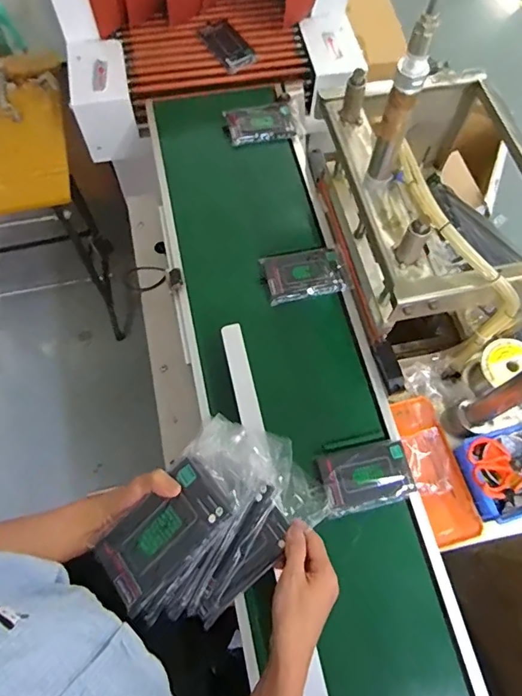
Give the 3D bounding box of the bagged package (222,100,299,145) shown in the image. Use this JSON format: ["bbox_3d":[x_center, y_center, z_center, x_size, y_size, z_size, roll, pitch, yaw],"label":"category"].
[{"bbox_3d":[-0.004,-0.473,1.000,0.144,0.026,0.106,-16,68,-7],"label":"bagged package"}]

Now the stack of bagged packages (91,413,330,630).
[{"bbox_3d":[-0.053,0.177,0.498,0.219,0.069,0.146,-39,73,-15],"label":"stack of bagged packages"}]

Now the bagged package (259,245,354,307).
[{"bbox_3d":[0.082,-0.131,0.861,0.153,0.040,0.095,-9,68,-5],"label":"bagged package"}]

